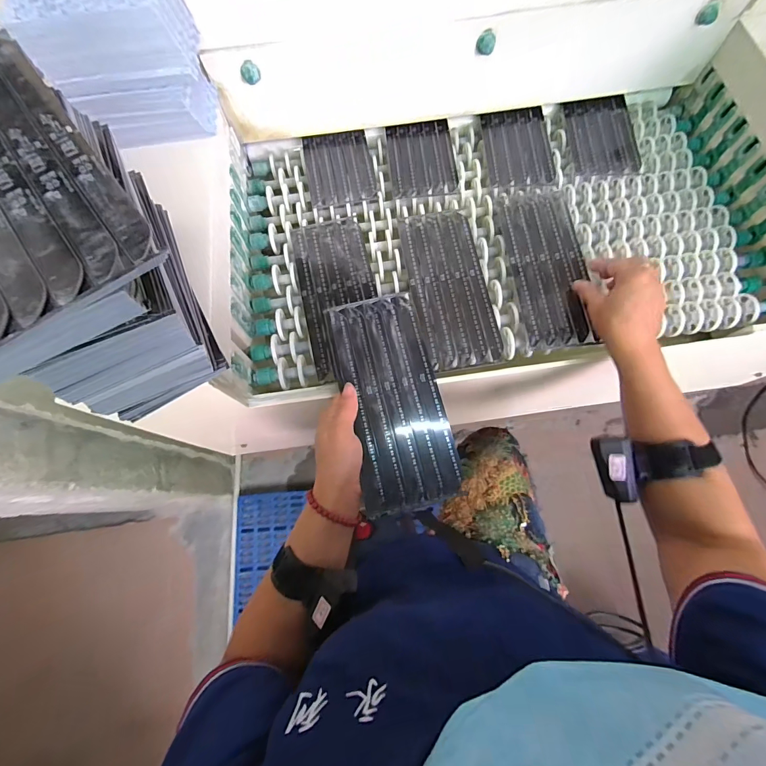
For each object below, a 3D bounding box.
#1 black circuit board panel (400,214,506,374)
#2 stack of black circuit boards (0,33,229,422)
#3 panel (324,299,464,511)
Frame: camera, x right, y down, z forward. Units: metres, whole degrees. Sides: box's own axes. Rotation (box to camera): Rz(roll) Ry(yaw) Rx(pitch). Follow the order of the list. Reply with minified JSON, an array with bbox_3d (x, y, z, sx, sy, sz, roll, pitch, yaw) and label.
[{"bbox_3d":[0.086,-0.129,0.487,0.098,0.008,0.228,-8,71,-1],"label":"black circuit board panel"},{"bbox_3d":[-0.224,-0.091,0.286,0.120,0.160,0.224,-33,73,-10],"label":"stack of black circuit boards"},{"bbox_3d":[0.009,0.013,0.403,0.100,0.006,0.231,-14,74,-3],"label":"panel"}]

